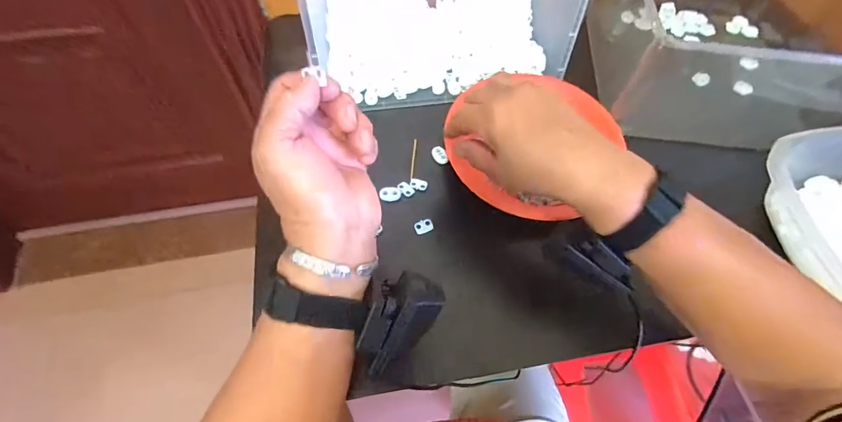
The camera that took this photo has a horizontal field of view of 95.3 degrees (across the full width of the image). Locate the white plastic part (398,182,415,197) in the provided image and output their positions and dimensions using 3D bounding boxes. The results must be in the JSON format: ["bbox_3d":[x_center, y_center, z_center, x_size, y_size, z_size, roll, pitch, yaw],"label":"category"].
[{"bbox_3d":[-0.016,-0.023,0.411,0.019,0.005,0.013,41,67,16],"label":"white plastic part"}]

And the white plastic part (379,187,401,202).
[{"bbox_3d":[-0.033,-0.018,0.406,0.021,0.009,0.013,-9,63,-9],"label":"white plastic part"}]

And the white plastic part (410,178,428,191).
[{"bbox_3d":[-0.002,-0.029,0.416,0.018,0.004,0.013,6,62,-1],"label":"white plastic part"}]

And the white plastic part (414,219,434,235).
[{"bbox_3d":[0.003,0.015,0.391,0.019,0.004,0.014,-23,66,-15],"label":"white plastic part"}]

